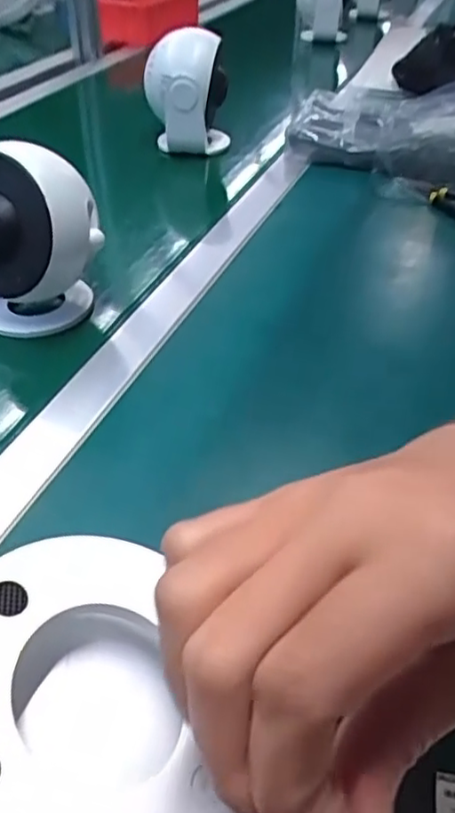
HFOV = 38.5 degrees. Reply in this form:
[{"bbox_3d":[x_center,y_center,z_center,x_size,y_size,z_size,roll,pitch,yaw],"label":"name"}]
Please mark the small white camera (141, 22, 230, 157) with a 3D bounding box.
[{"bbox_3d":[-0.049,-0.383,0.803,0.095,0.138,0.087,-1,45,-6],"label":"small white camera"}]

